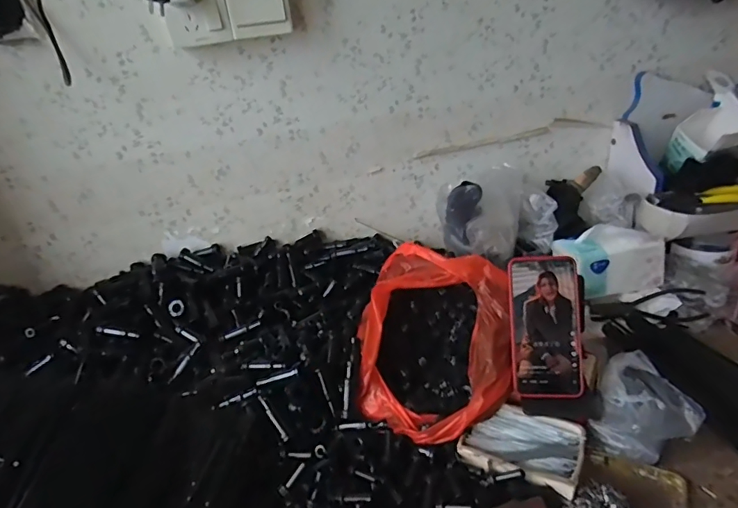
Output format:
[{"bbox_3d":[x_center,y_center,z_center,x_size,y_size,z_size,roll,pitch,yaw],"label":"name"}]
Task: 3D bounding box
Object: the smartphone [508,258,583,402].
[{"bbox_3d":[0.210,0.086,0.559,0.076,0.163,0.009,-4,-4,13],"label":"smartphone"}]

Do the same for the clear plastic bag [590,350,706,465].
[{"bbox_3d":[0.308,0.175,0.557,0.107,0.050,0.114,-17,29,-17],"label":"clear plastic bag"}]

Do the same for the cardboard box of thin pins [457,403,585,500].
[{"bbox_3d":[0.173,0.217,0.541,0.122,0.021,0.085,8,32,27],"label":"cardboard box of thin pins"}]

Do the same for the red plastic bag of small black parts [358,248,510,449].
[{"bbox_3d":[0.085,0.107,0.621,0.197,0.145,0.241,-1,29,12],"label":"red plastic bag of small black parts"}]

